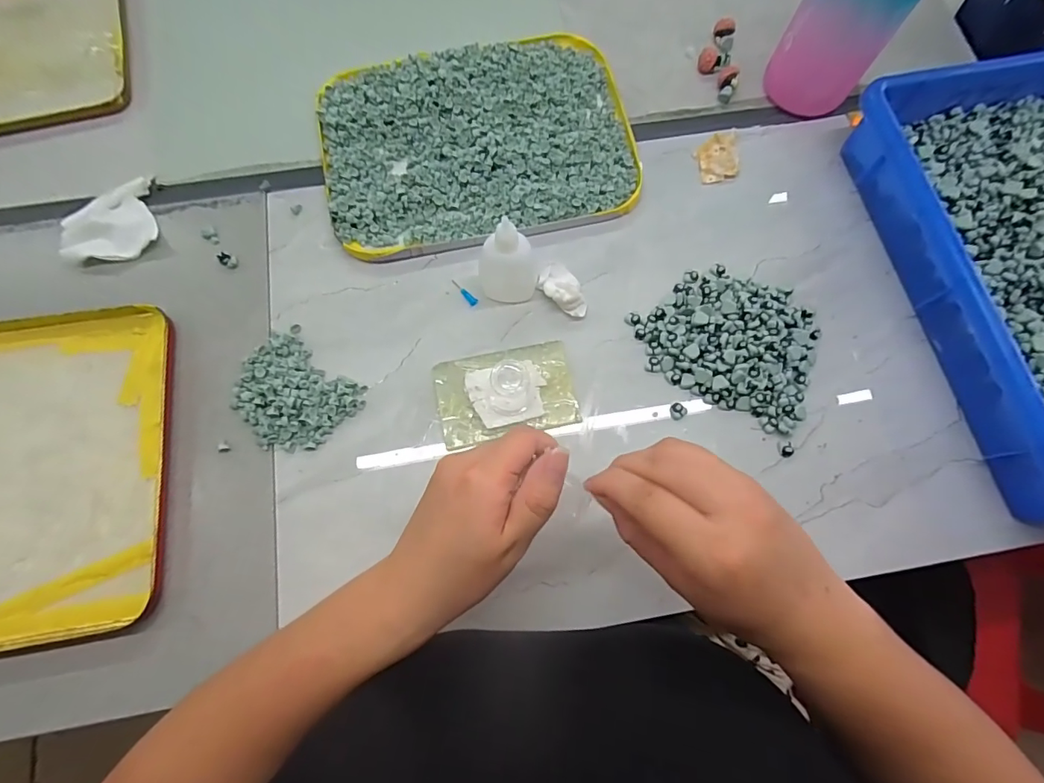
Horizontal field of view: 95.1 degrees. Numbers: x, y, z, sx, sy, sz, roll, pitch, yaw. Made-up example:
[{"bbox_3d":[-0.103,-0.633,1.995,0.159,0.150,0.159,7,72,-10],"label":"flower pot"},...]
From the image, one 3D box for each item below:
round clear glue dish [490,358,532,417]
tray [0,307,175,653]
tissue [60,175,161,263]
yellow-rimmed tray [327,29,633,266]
[{"bbox_3d":[-0.009,-0.004,0.355,0.028,0.040,0.035,3,75,0],"label":"round clear glue dish"},{"bbox_3d":[-0.384,0.063,0.352,0.244,0.019,0.237,-9,75,-3],"label":"tray"},{"bbox_3d":[-0.355,-0.143,0.411,0.074,0.016,0.071,-18,76,-5],"label":"tissue"},{"bbox_3d":[-0.039,-0.226,0.428,0.269,0.021,0.197,-12,76,-4],"label":"yellow-rimmed tray"}]

